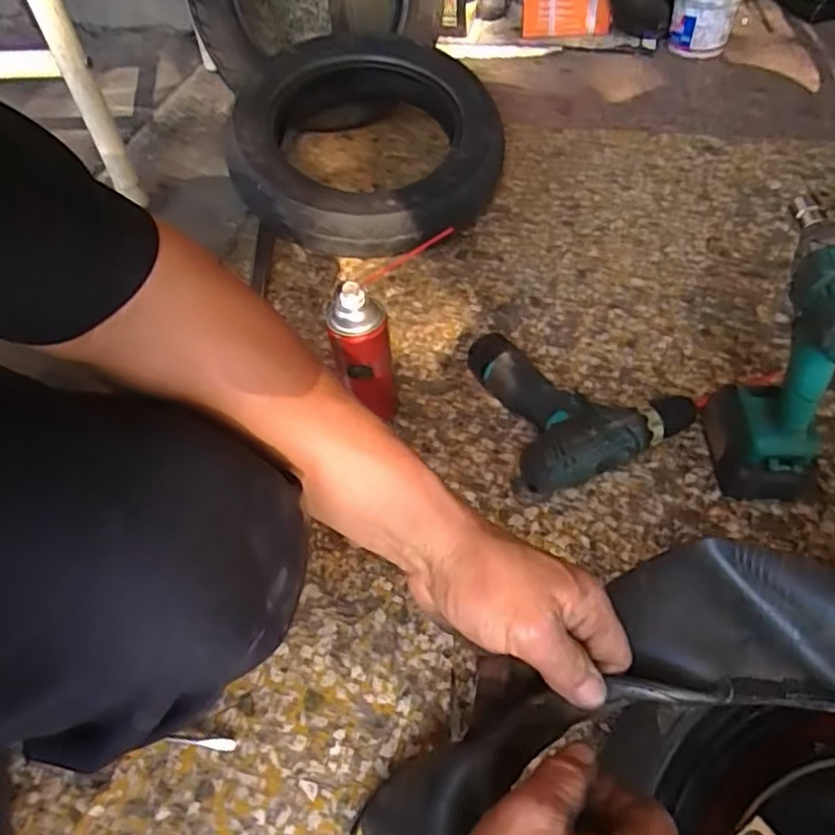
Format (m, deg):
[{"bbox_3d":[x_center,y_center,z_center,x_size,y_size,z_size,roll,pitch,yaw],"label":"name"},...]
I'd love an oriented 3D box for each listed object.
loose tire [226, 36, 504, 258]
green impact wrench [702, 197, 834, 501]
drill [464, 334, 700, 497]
[{"bbox_3d":[-0.072,-0.378,0.913,0.357,0.130,0.346,10,54,12],"label":"loose tire"},{"bbox_3d":[0.338,-0.050,0.572,0.093,0.255,0.161,10,54,12],"label":"green impact wrench"},{"bbox_3d":[0.163,-0.030,0.690,0.194,0.054,0.201,-22,54,-13],"label":"drill"}]

